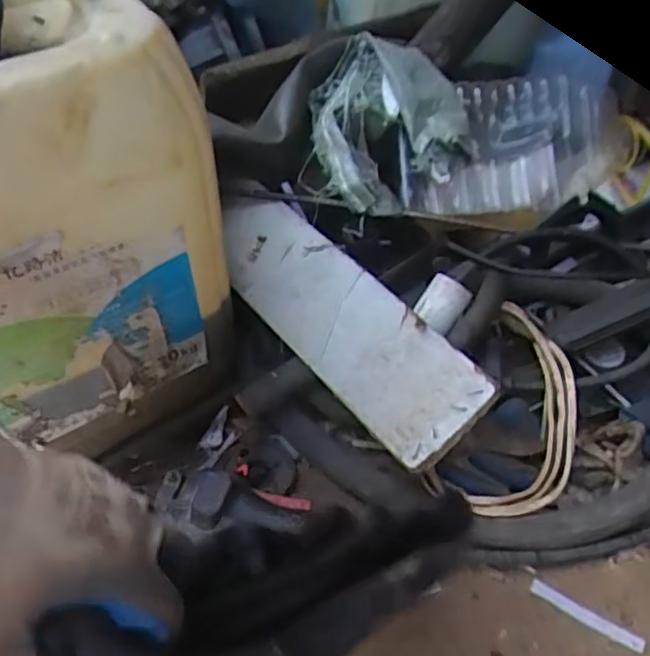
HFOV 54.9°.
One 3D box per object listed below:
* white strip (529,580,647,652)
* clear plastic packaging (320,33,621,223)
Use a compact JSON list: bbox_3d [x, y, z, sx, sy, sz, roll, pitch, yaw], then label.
[{"bbox_3d":[0.207,0.229,0.496,0.088,0.004,0.012,25,59,19],"label":"white strip"},{"bbox_3d":[0.145,-0.184,0.635,0.308,0.134,0.129,0,44,-20],"label":"clear plastic packaging"}]

